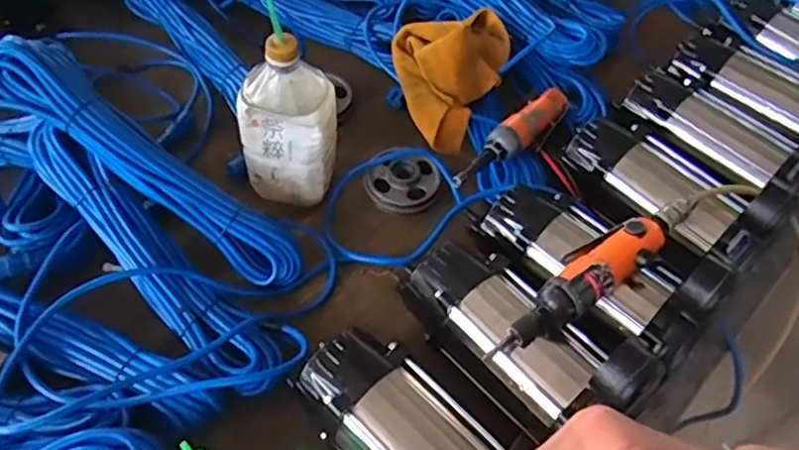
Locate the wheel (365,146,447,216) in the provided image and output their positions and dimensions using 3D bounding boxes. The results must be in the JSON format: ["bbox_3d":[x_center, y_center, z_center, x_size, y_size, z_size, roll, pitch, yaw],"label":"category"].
[{"bbox_3d":[0.003,-0.052,0.766,0.084,0.014,0.081,40,72,13],"label":"wheel"}]

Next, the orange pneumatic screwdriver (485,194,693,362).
[{"bbox_3d":[0.183,0.043,0.607,0.245,0.053,0.056,-32,62,-25],"label":"orange pneumatic screwdriver"}]

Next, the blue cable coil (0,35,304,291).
[{"bbox_3d":[-0.242,-0.061,0.646,0.349,0.038,0.061,40,55,-11],"label":"blue cable coil"}]

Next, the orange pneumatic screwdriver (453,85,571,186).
[{"bbox_3d":[0.139,-0.106,0.760,0.045,0.036,0.223,34,58,19],"label":"orange pneumatic screwdriver"}]

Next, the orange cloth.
[{"bbox_3d":[0.056,-0.205,0.829,0.141,0.078,0.201,23,55,12],"label":"orange cloth"}]

